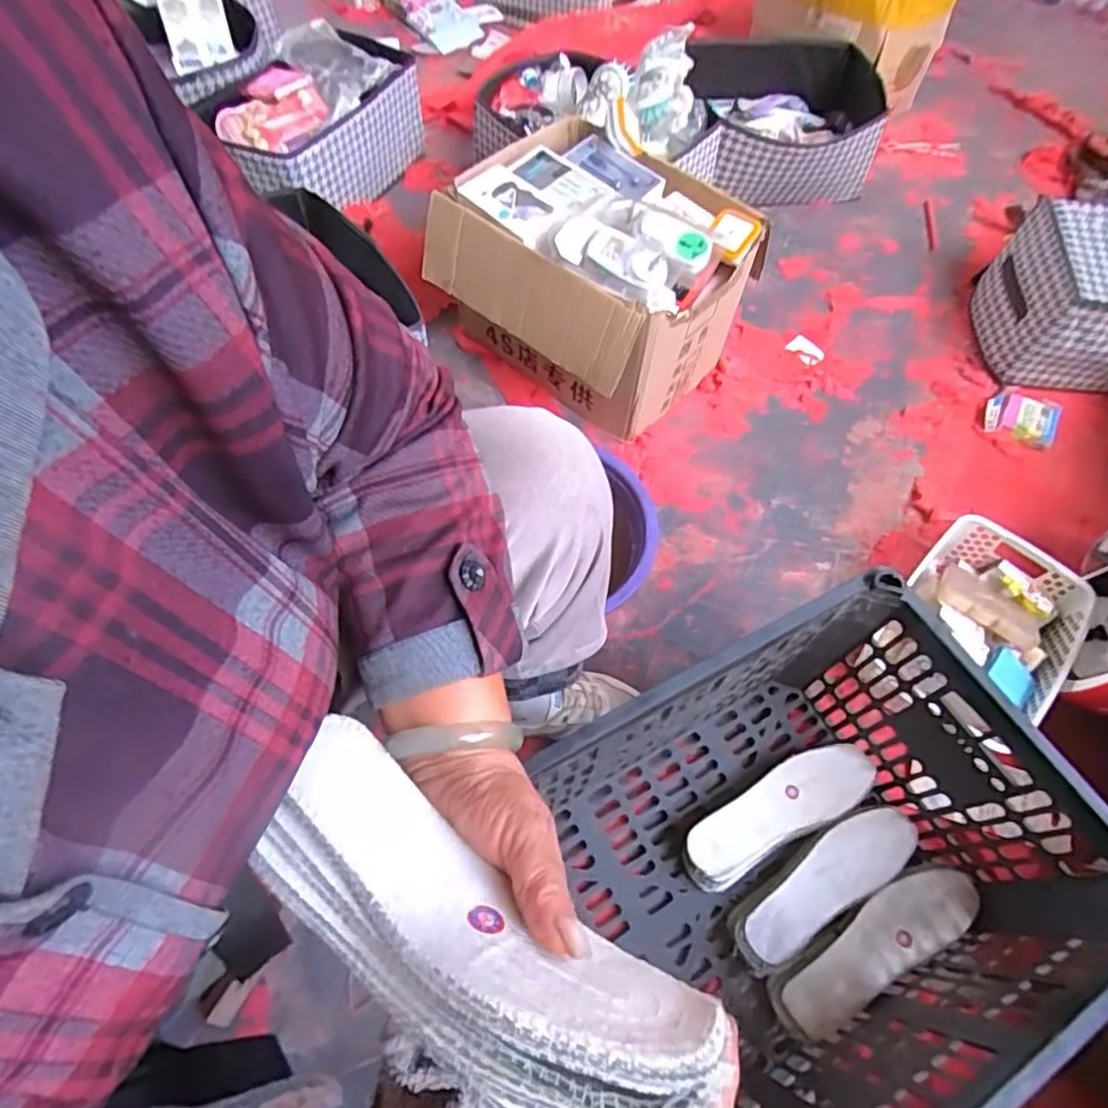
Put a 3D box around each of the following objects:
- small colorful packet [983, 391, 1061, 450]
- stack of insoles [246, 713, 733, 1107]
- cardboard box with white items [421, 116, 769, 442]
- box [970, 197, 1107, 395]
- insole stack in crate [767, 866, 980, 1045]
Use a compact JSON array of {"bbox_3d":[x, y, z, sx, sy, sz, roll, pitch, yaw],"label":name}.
[{"bbox_3d":[0.789,-0.225,1.078,0.112,0.037,0.091,27,63,13],"label":"small colorful packet"},{"bbox_3d":[-0.045,0.148,0.262,0.218,0.040,0.071,23,60,31],"label":"stack of insoles"},{"bbox_3d":[0.054,-0.424,0.974,0.392,0.265,0.326,38,65,18],"label":"cardboard box with white items"},{"bbox_3d":[0.973,-0.412,1.077,0.399,0.195,0.252,10,60,3],"label":"box"},{"bbox_3d":[0.327,0.399,0.651,0.236,0.037,0.069,-27,65,-17],"label":"insole stack in crate"}]

